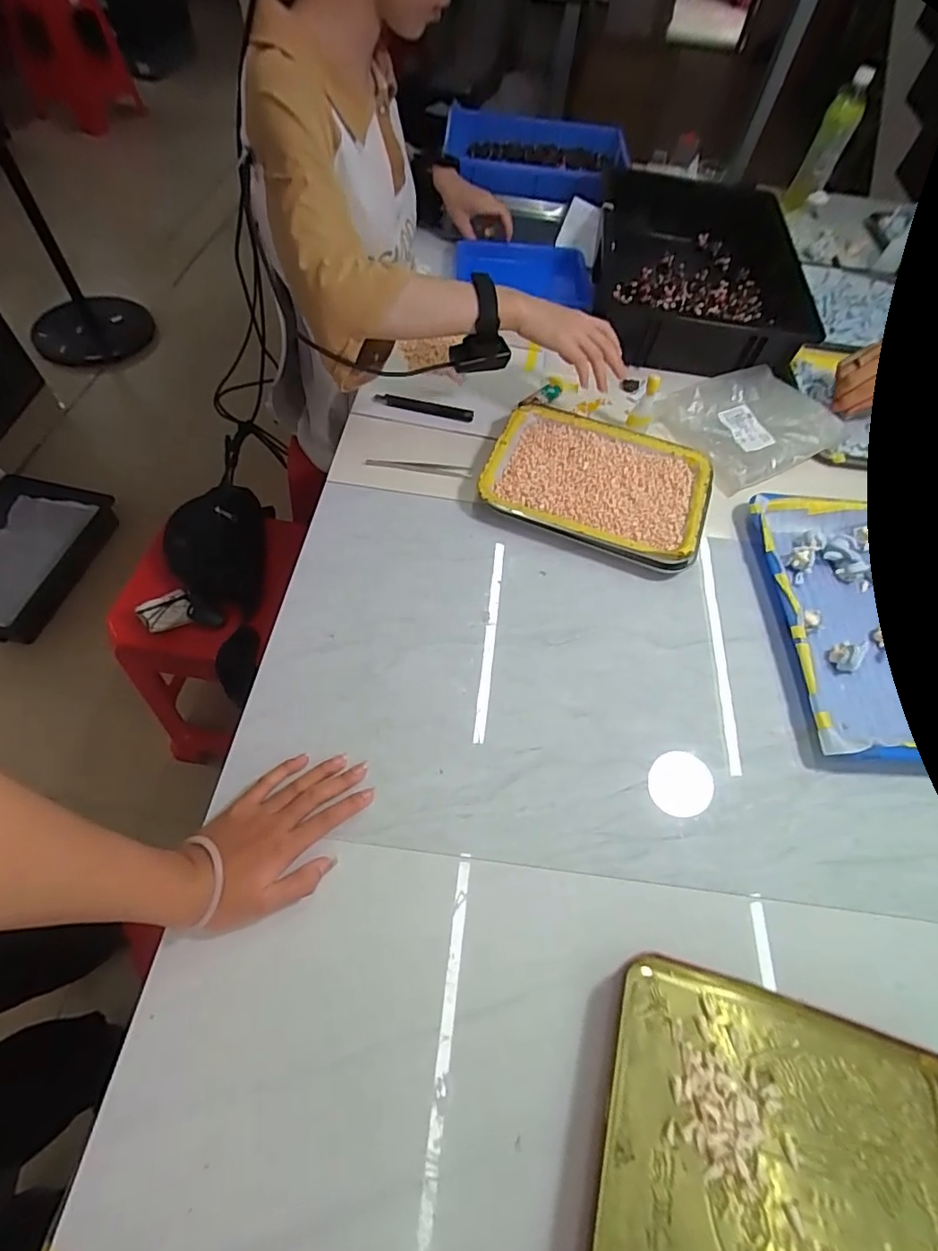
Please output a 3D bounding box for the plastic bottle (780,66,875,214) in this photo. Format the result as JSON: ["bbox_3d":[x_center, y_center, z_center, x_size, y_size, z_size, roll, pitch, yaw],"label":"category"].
[{"bbox_3d":[0.671,-0.904,1.006,0.064,0.187,0.065,29,62,13],"label":"plastic bottle"}]

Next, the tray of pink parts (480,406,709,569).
[{"bbox_3d":[0.155,-0.172,0.647,0.252,0.035,0.190,22,61,9],"label":"tray of pink parts"}]

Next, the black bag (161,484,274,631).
[{"bbox_3d":[-0.398,-0.129,0.854,0.151,0.076,0.250,-9,60,-11],"label":"black bag"}]

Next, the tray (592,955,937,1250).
[{"bbox_3d":[0.208,0.357,0.341,0.242,0.024,0.198,16,60,6],"label":"tray"}]

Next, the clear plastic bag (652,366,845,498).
[{"bbox_3d":[0.377,-0.271,0.711,0.203,0.037,0.163,-19,63,-14],"label":"clear plastic bag"}]

